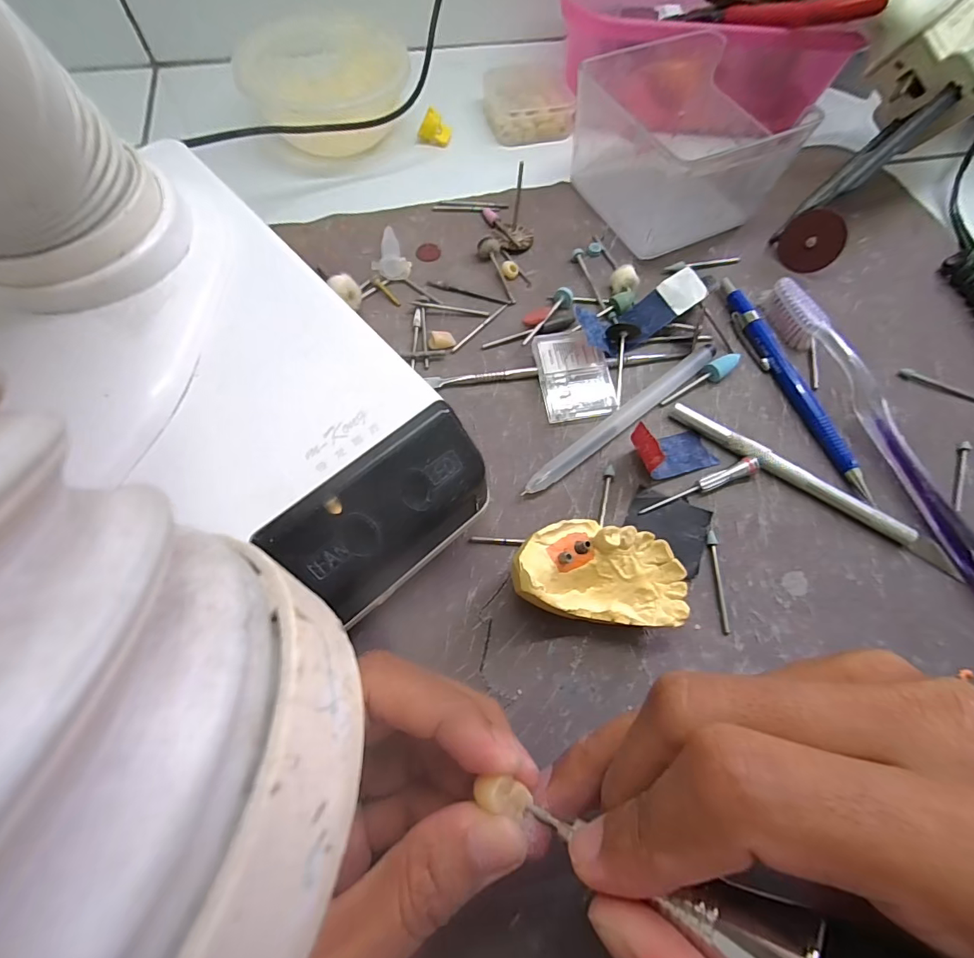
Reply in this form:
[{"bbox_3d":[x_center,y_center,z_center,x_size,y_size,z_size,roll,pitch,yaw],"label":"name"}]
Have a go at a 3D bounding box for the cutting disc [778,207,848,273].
[{"bbox_3d":[0.184,-0.135,0.266,0.031,0.031,0.004,9,32,32],"label":"cutting disc"}]

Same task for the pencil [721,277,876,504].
[{"bbox_3d":[0.153,-0.050,0.237,0.009,0.010,0.132,-17,67,-9],"label":"pencil"}]

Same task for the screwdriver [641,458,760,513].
[{"bbox_3d":[0.098,0.004,0.212,0.061,0.008,0.007,-22,68,-11],"label":"screwdriver"}]

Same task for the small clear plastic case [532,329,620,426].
[{"bbox_3d":[0.043,-0.052,0.233,0.033,0.011,0.045,-10,66,-6],"label":"small clear plastic case"}]

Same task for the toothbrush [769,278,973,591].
[{"bbox_3d":[0.189,-0.022,0.221,0.011,0.020,0.183,-16,67,-9],"label":"toothbrush"}]

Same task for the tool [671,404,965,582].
[{"bbox_3d":[0.147,0.003,0.213,0.136,0.010,0.008,31,69,12],"label":"tool"}]

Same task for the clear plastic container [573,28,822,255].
[{"bbox_3d":[0.104,-0.193,0.271,0.094,0.061,0.108,-25,69,-12],"label":"clear plastic container"}]

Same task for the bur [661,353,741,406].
[{"bbox_3d":[0.109,-0.050,0.236,0.047,0.008,0.010,-31,70,-14],"label":"bur"}]

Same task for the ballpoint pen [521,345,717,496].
[{"bbox_3d":[0.066,-0.030,0.226,0.123,0.008,0.010,-36,71,-16],"label":"ballpoint pen"}]

